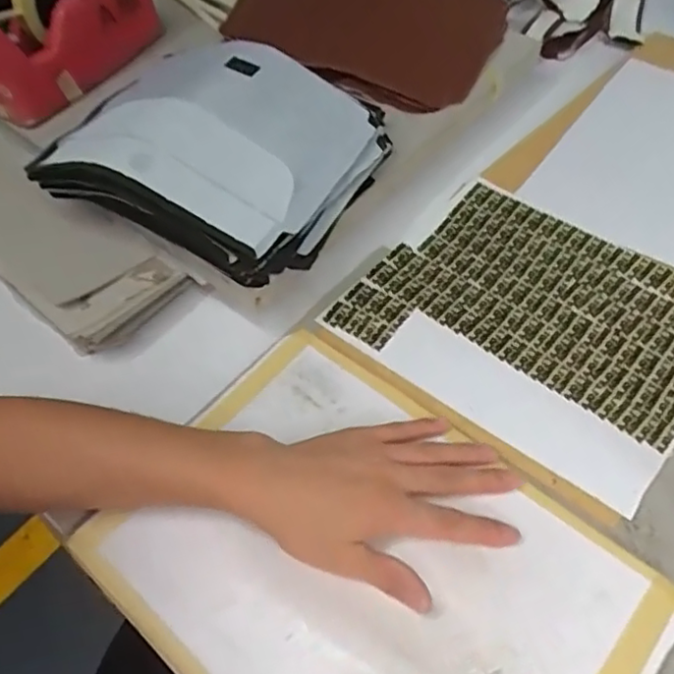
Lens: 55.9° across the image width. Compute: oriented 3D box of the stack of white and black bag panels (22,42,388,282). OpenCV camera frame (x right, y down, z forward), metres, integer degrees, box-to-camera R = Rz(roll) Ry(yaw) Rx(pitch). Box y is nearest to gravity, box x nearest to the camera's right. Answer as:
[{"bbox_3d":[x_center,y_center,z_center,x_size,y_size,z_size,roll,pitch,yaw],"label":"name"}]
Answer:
[{"bbox_3d":[-0.101,-0.170,0.553,0.235,0.093,0.210,21,59,18],"label":"stack of white and black bag panels"}]

